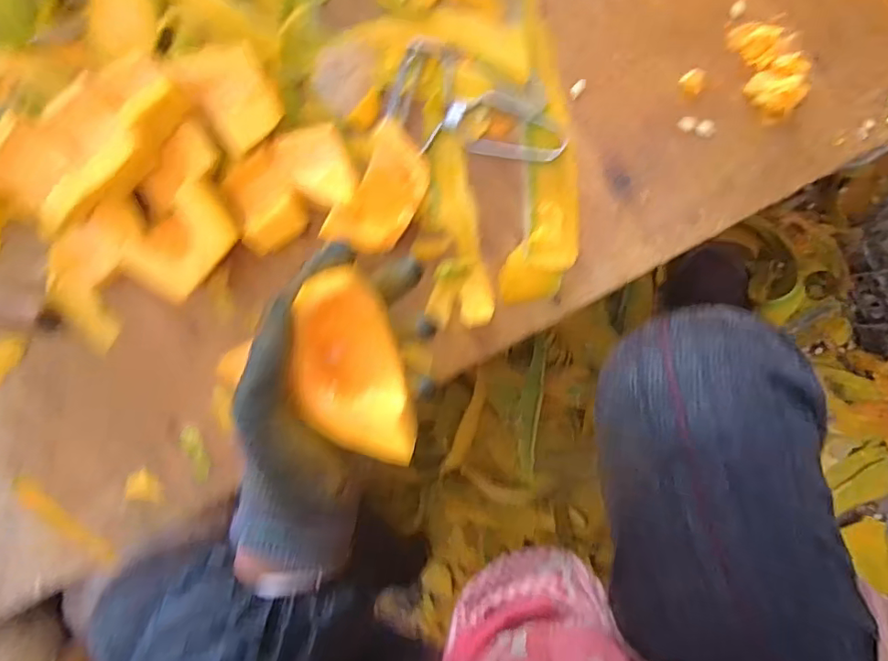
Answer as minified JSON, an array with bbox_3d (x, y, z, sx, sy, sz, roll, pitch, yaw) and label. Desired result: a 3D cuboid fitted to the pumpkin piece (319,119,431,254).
[{"bbox_3d":[-0.046,-0.107,0.431,0.052,0.045,0.098,29,94,5],"label":"pumpkin piece"}]

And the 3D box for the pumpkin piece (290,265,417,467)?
[{"bbox_3d":[-0.053,0.023,0.305,0.052,0.035,0.103,-21,89,6],"label":"pumpkin piece"}]

